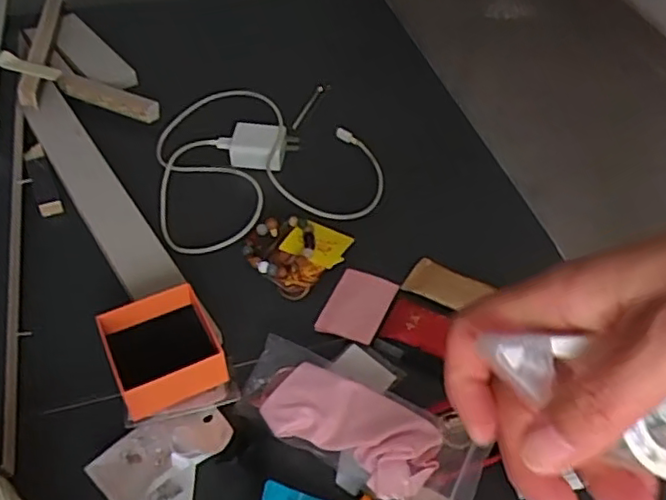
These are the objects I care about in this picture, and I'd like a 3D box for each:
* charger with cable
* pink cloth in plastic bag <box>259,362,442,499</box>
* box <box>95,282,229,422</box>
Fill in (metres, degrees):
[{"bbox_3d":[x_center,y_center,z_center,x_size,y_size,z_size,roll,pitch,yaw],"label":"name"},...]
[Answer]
[{"bbox_3d":[-0.065,-0.097,0.654,0.222,0.032,0.212,-10,50,-10],"label":"charger with cable"},{"bbox_3d":[0.012,0.128,0.462,0.125,0.030,0.055,26,53,19],"label":"pink cloth in plastic bag"},{"bbox_3d":[-0.126,0.074,0.483,0.078,0.045,0.078,-21,53,-19],"label":"box"}]

